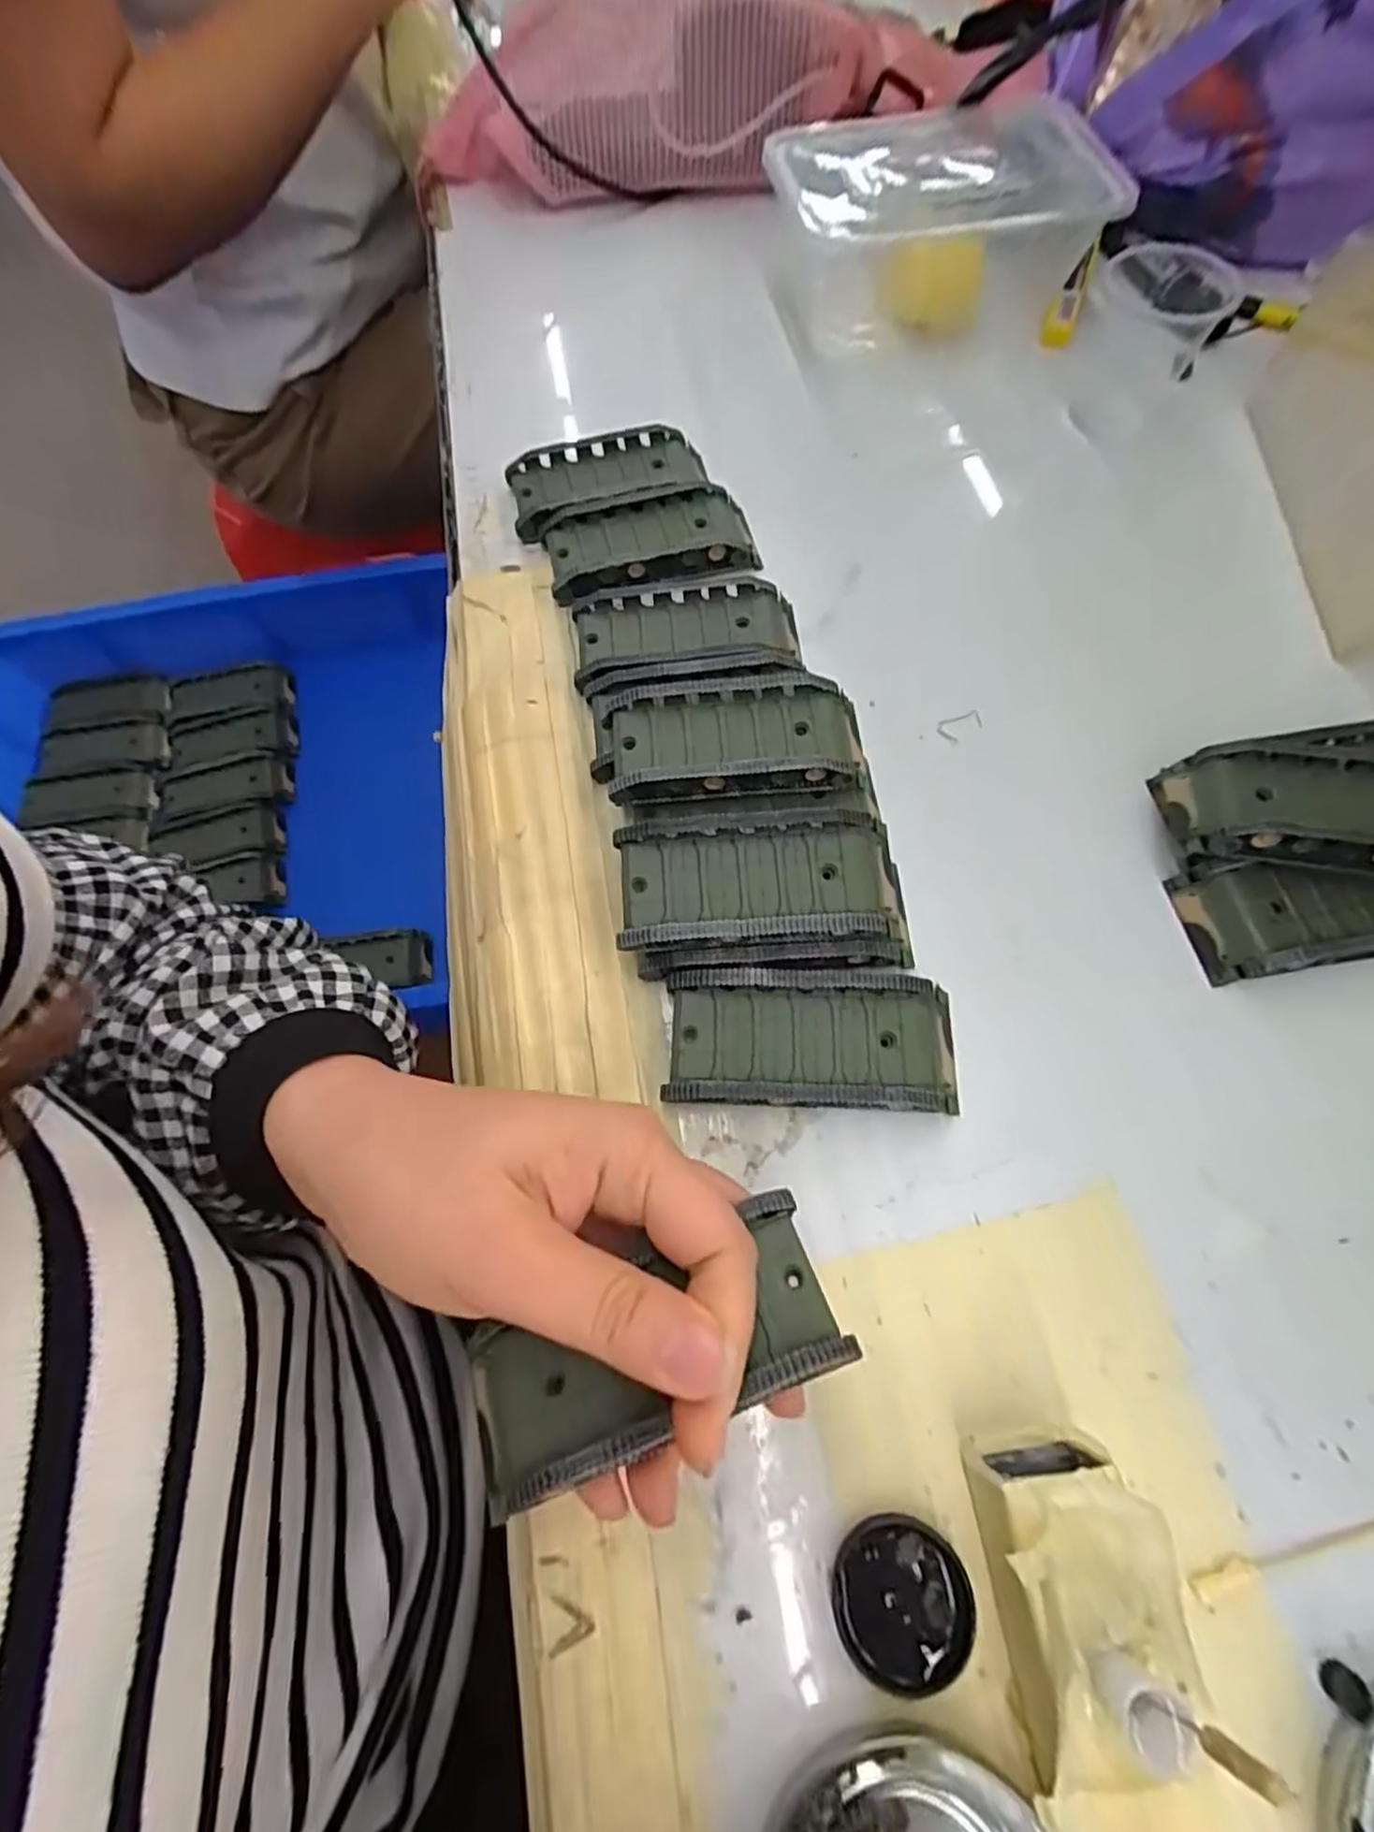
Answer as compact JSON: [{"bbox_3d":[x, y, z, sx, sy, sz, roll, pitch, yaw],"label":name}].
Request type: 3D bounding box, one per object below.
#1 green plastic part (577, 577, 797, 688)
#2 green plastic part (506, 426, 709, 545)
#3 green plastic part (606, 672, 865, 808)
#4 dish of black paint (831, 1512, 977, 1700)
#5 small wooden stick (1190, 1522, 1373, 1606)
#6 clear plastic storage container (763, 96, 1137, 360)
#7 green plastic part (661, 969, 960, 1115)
[{"bbox_3d":[0.000,-0.125,0.316,0.096,0.019,0.048,-6,67,0],"label":"green plastic part"},{"bbox_3d":[-0.037,-0.214,0.357,0.098,0.019,0.047,-12,67,-3],"label":"green plastic part"},{"bbox_3d":[0.020,-0.068,0.282,0.095,0.027,0.046,-4,67,1],"label":"green plastic part"},{"bbox_3d":[0.057,0.182,0.192,0.035,0.005,0.036,-1,67,2],"label":"dish of black paint"},{"bbox_3d":[0.164,0.172,0.194,0.059,0.004,0.007,-15,67,-4],"label":"small wooden stick"},{"bbox_3d":[0.137,-0.377,0.398,0.172,0.056,0.115,-9,67,-2],"label":"clear plastic storage container"},{"bbox_3d":[0.043,0.043,0.245,0.096,0.019,0.044,1,67,3],"label":"green plastic part"}]

